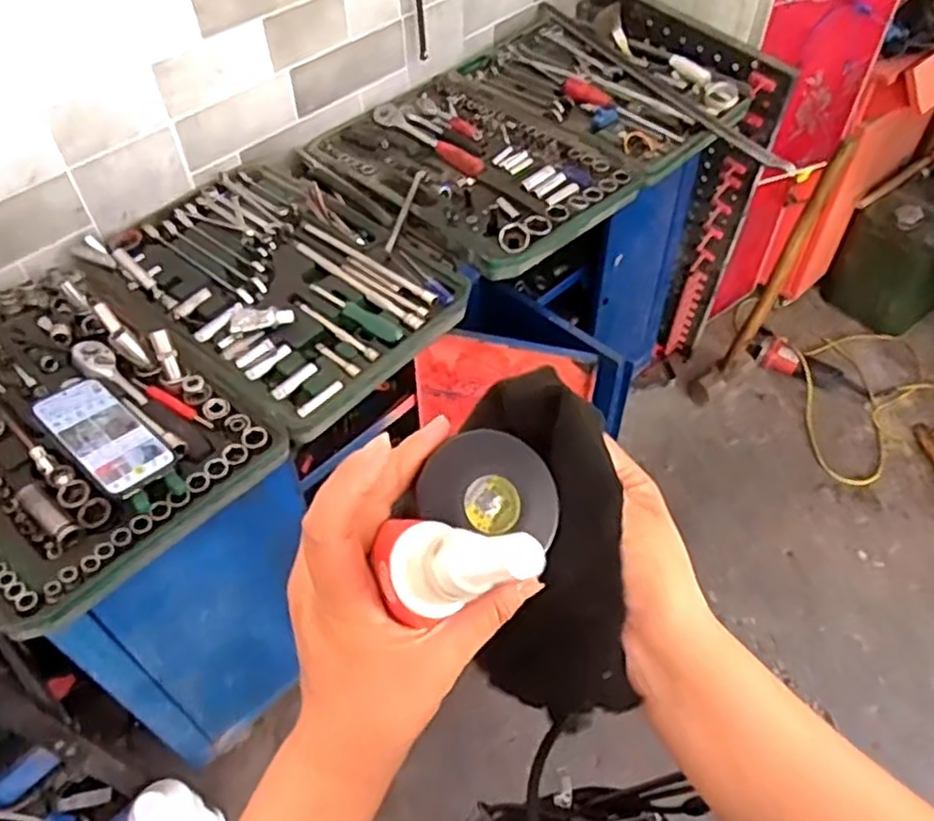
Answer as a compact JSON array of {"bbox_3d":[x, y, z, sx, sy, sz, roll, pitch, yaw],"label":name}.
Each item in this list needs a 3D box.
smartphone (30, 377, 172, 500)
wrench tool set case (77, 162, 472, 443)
[{"bbox_3d":[-0.375,0.024,0.740,0.153,0.011,0.072,41,52,17],"label":"smartphone"},{"bbox_3d":[-0.257,-0.182,0.969,0.456,0.037,0.343,34,59,25],"label":"wrench tool set case"}]

